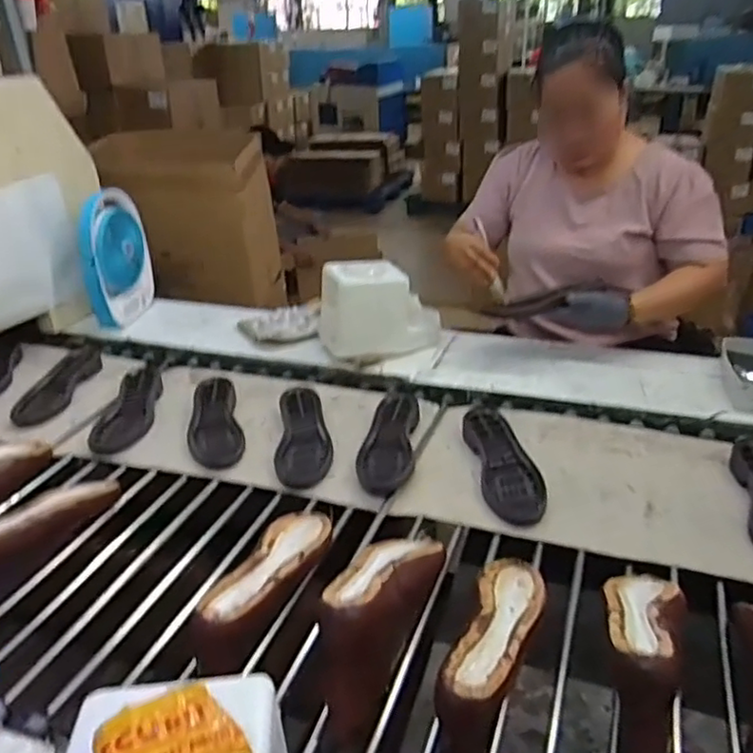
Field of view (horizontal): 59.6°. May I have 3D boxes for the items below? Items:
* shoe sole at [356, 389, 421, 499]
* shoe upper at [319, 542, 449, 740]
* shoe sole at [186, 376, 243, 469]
[{"bbox_3d":[0.022,0.108,1.118,0.096,0.041,0.241,3,28,10],"label":"shoe sole"},{"bbox_3d":[0.000,0.268,0.772,0.086,0.124,0.280,10,30,22],"label":"shoe upper"},{"bbox_3d":[-0.302,0.077,1.219,0.093,0.015,0.286,-10,29,-13],"label":"shoe sole"}]

